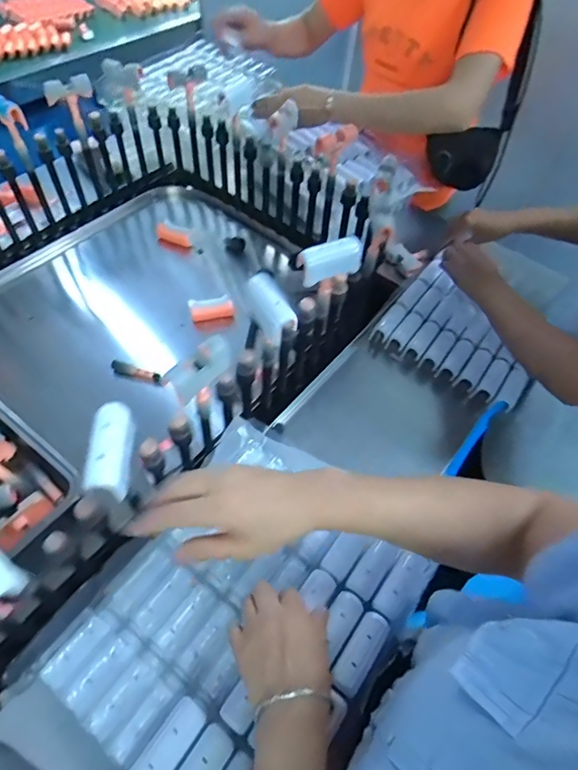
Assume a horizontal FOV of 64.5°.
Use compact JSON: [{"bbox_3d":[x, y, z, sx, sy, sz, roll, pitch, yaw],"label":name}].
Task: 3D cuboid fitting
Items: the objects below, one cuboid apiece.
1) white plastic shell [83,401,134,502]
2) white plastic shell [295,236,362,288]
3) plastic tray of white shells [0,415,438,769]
[{"bbox_3d":[-0.149,0.054,0.390,0.028,0.033,0.079,0,57,-5],"label":"white plastic shell"},{"bbox_3d":[0.050,-0.152,0.561,0.085,0.028,0.039,-19,61,-16],"label":"white plastic shell"},{"bbox_3d":[-0.051,0.234,0.458,0.264,0.058,0.348,32,61,15],"label":"plastic tray of white shells"}]

